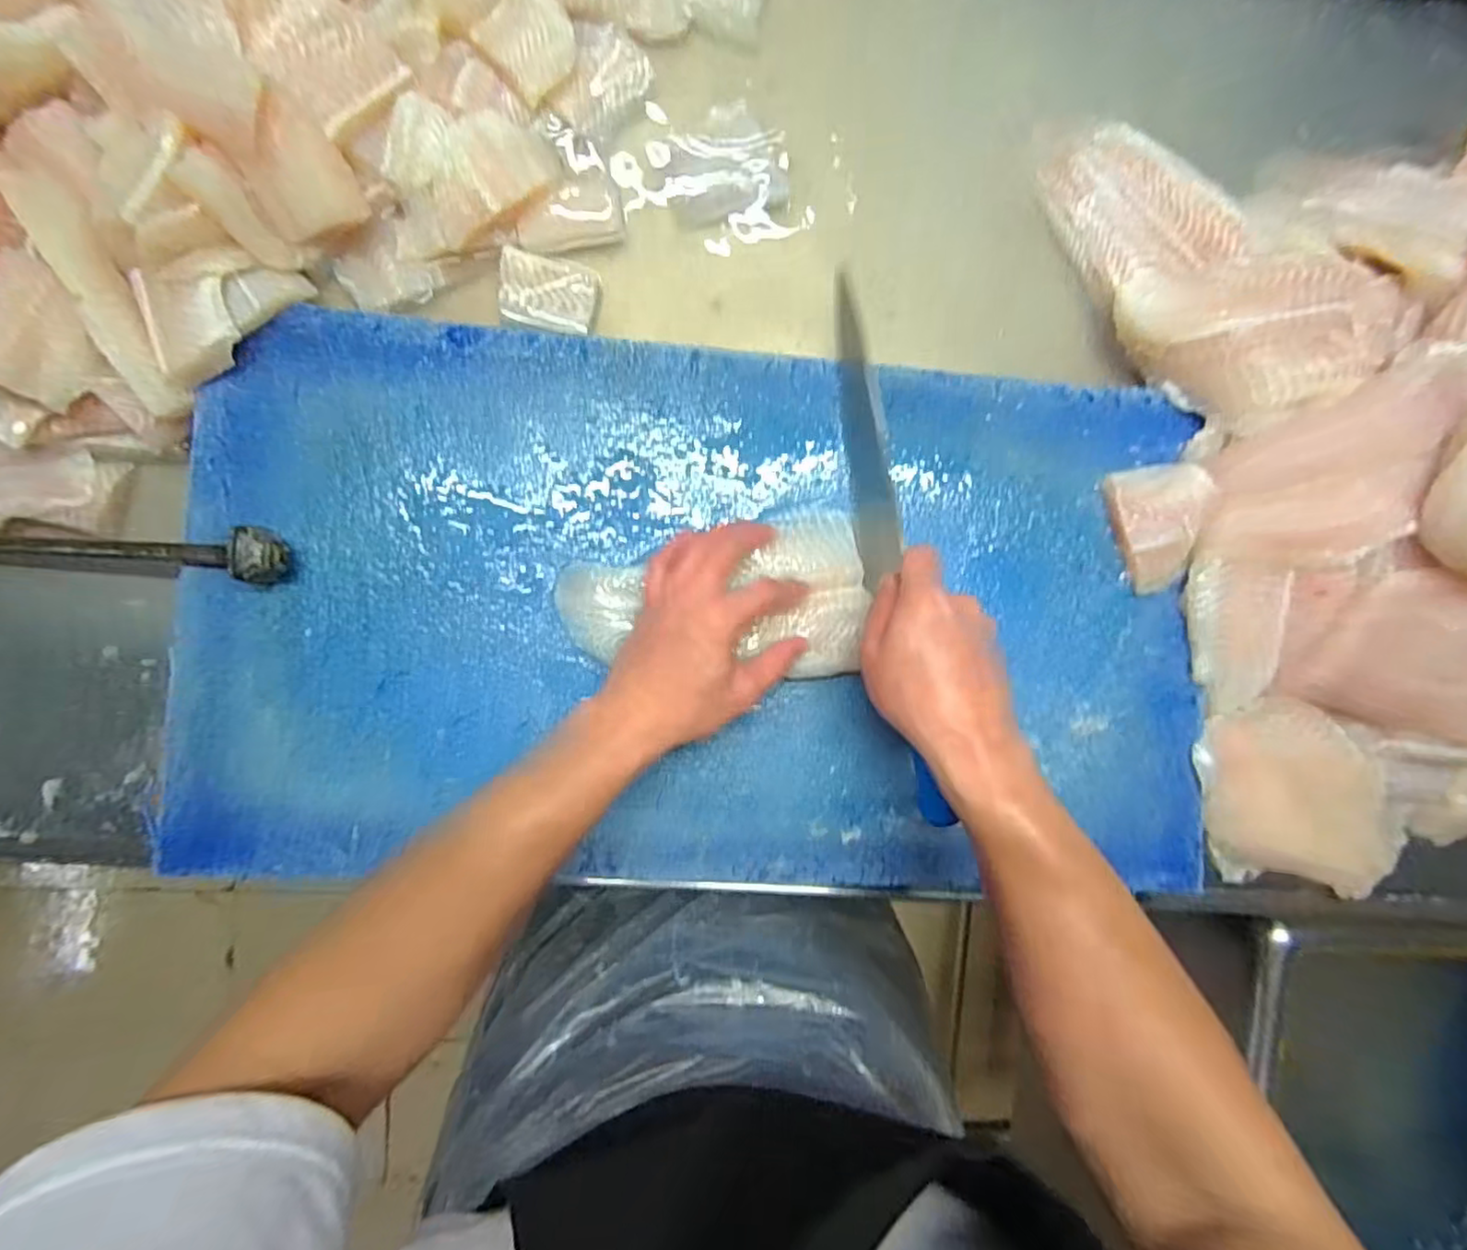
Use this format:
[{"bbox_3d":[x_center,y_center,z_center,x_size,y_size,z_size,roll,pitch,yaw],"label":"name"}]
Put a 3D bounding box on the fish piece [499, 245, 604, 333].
[{"bbox_3d":[-0.129,-0.228,0.447,0.065,0.013,0.051,8,88,-6],"label":"fish piece"}]

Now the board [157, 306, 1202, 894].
[{"bbox_3d":[-0.006,-0.006,0.449,0.686,0.016,0.366,3,89,-6],"label":"board"}]

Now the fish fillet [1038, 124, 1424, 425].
[{"bbox_3d":[0.340,-0.260,0.467,0.273,0.044,0.147,42,93,13],"label":"fish fillet"}]

